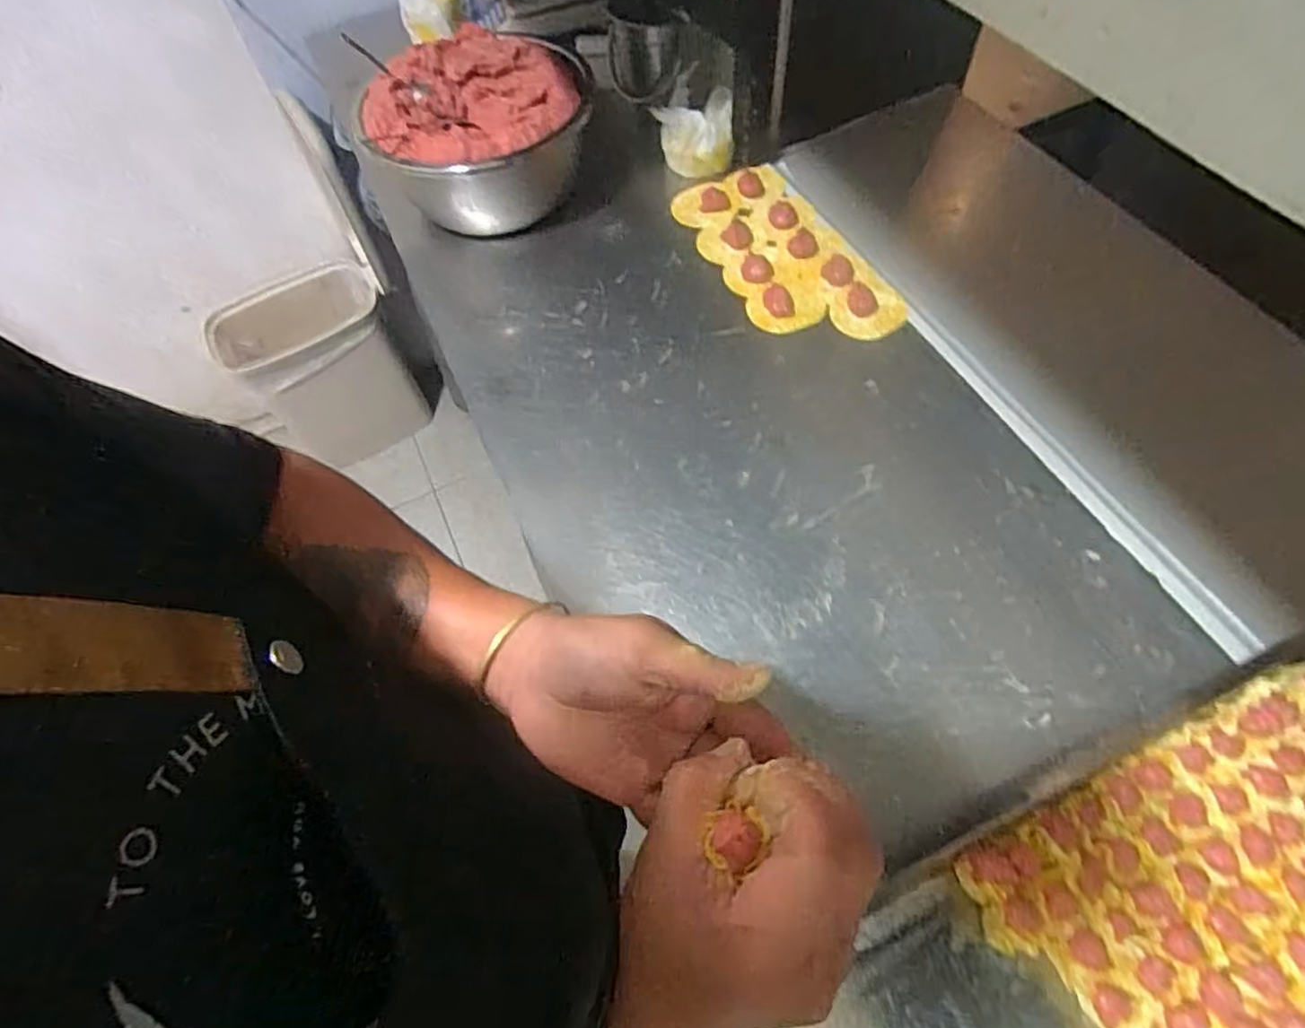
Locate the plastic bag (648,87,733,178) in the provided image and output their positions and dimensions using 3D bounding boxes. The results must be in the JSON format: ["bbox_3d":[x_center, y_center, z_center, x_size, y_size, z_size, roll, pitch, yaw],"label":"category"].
[{"bbox_3d":[0.052,-0.492,0.853,0.103,0.083,0.054,8,62,9],"label":"plastic bag"}]

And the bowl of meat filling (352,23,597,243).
[{"bbox_3d":[-0.201,-0.464,0.824,0.243,0.149,0.240,-2,61,3],"label":"bowl of meat filling"}]

